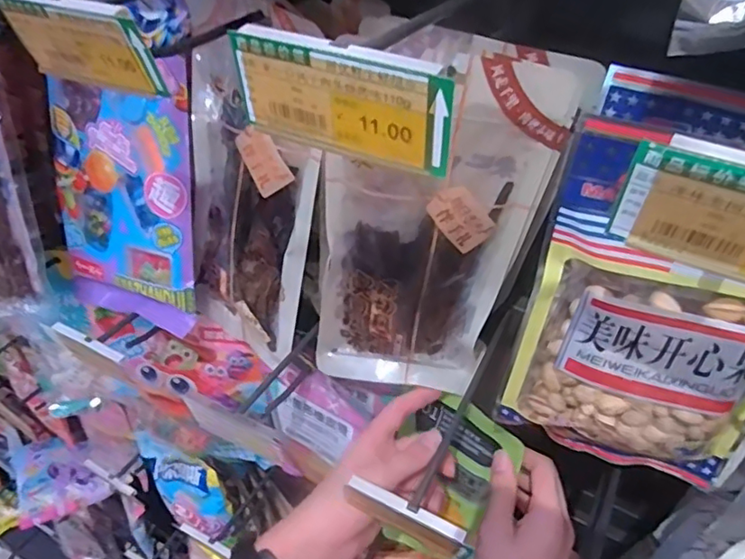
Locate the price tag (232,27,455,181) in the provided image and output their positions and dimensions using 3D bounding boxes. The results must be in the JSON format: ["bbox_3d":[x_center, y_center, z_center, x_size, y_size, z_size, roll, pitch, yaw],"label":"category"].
[{"bbox_3d":[-0.012,-0.066,0.215,0.089,0.042,0.005,19,44,17],"label":"price tag"}]

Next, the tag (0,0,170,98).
[{"bbox_3d":[-0.137,-0.110,0.270,0.082,0.045,0.006,16,58,19],"label":"tag"}]

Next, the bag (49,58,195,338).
[{"bbox_3d":[-0.209,-0.068,0.485,0.135,0.215,0.018,13,23,20],"label":"bag"}]

